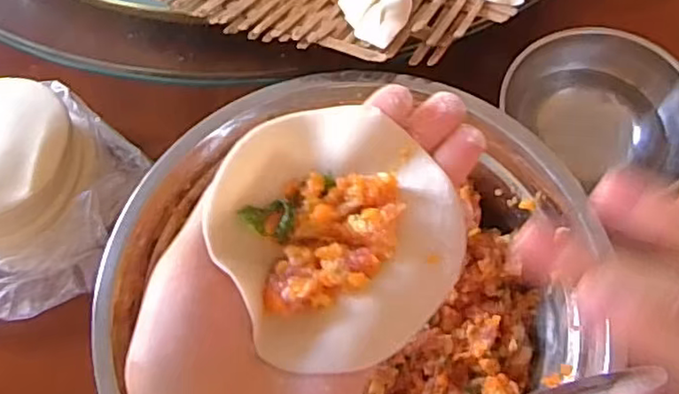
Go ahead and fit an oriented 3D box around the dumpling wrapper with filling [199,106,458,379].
[{"bbox_3d":[0.000,0.009,0.200,0.073,0.019,0.080,-1,67,2],"label":"dumpling wrapper with filling"}]

